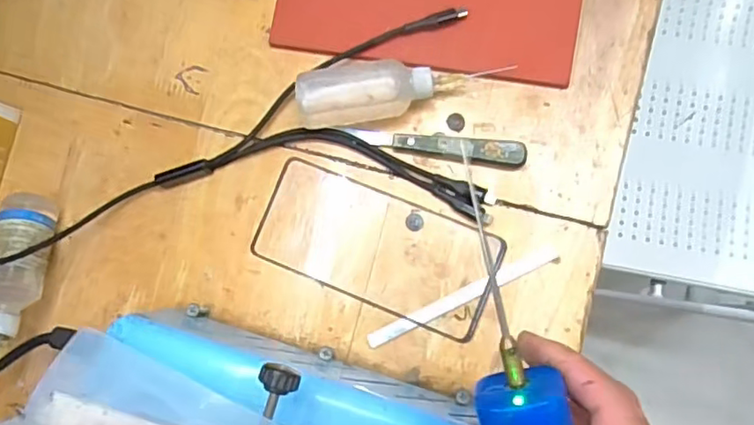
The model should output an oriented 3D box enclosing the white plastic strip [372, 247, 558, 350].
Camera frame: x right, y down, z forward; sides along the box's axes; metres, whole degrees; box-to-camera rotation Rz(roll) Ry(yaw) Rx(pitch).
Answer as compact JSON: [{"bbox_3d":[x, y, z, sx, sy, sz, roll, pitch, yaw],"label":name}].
[{"bbox_3d":[0.054,0.054,0.380,0.130,0.005,0.010,-26,80,2],"label":"white plastic strip"}]

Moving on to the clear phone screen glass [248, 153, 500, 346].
[{"bbox_3d":[0.000,0.023,0.388,0.157,0.005,0.072,21,87,7],"label":"clear phone screen glass"}]

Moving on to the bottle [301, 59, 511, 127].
[{"bbox_3d":[0.012,-0.077,0.378,0.119,0.036,0.033,-9,84,4],"label":"bottle"}]

